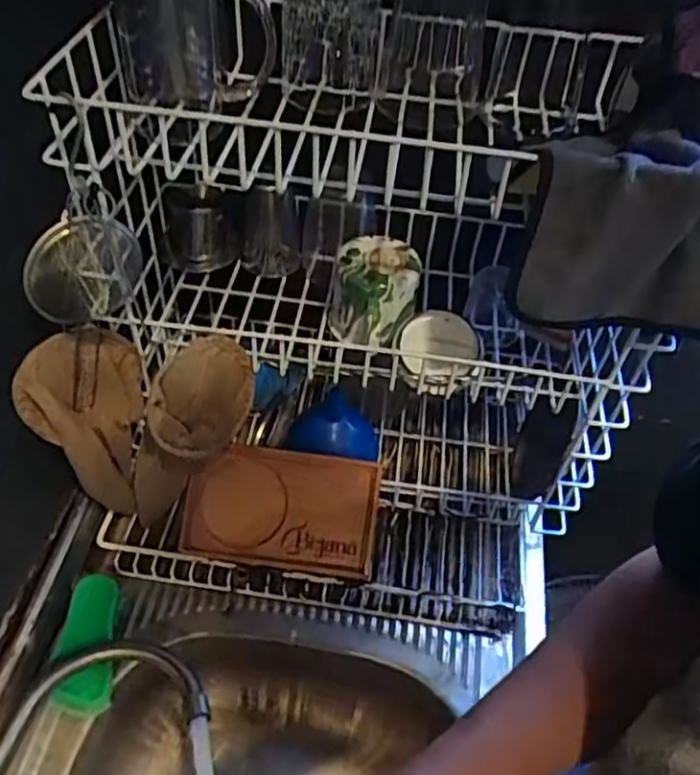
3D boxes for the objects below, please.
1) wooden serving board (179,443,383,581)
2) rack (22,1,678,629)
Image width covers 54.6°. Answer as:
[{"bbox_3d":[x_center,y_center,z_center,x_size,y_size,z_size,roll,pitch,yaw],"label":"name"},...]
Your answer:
[{"bbox_3d":[-0.071,0.126,0.705,0.195,0.014,0.120,8,88,3],"label":"wooden serving board"},{"bbox_3d":[0.015,-0.049,0.647,0.472,0.469,0.356,3,51,-2],"label":"rack"}]

